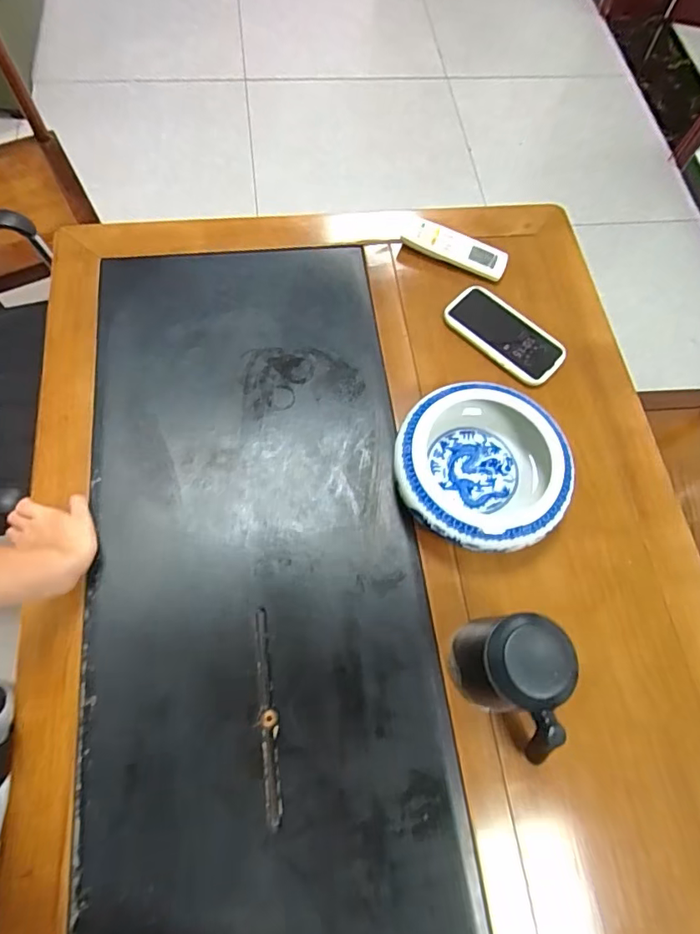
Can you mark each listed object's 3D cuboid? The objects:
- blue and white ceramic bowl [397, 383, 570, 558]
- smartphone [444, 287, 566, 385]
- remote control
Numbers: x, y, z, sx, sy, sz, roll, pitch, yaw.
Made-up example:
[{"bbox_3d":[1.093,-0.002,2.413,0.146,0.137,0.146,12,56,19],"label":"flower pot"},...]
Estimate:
[{"bbox_3d":[0.147,0.005,0.591,0.189,0.068,0.186,1,69,-2],"label":"blue and white ceramic bowl"},{"bbox_3d":[0.205,-0.176,0.687,0.160,0.013,0.080,41,73,13],"label":"smartphone"},{"bbox_3d":[0.148,-0.311,0.731,0.151,0.024,0.048,26,70,8],"label":"remote control"}]

